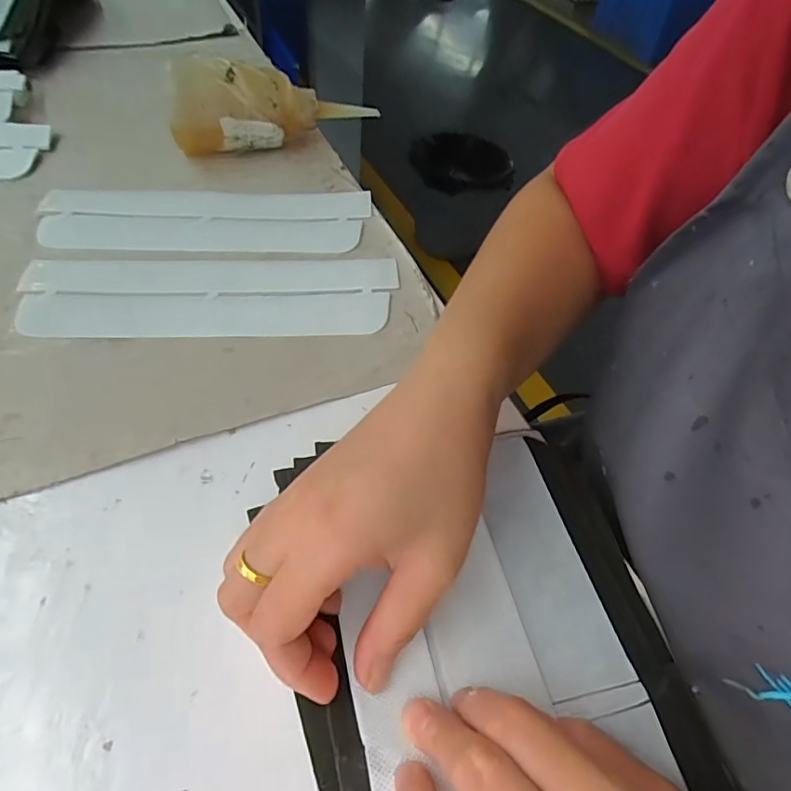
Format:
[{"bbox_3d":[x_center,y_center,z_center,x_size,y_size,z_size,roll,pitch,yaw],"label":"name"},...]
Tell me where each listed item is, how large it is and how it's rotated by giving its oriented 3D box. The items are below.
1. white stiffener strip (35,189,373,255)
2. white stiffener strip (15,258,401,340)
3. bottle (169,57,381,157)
[{"bbox_3d":[-0.132,-0.125,0.379,0.220,0.008,0.073,-1,51,-5],"label":"white stiffener strip"},{"bbox_3d":[-0.113,-0.061,0.336,0.222,0.008,0.073,-1,53,-5],"label":"white stiffener strip"},{"bbox_3d":[-0.098,-0.230,0.433,0.156,0.063,0.044,-8,52,-11],"label":"bottle"}]

